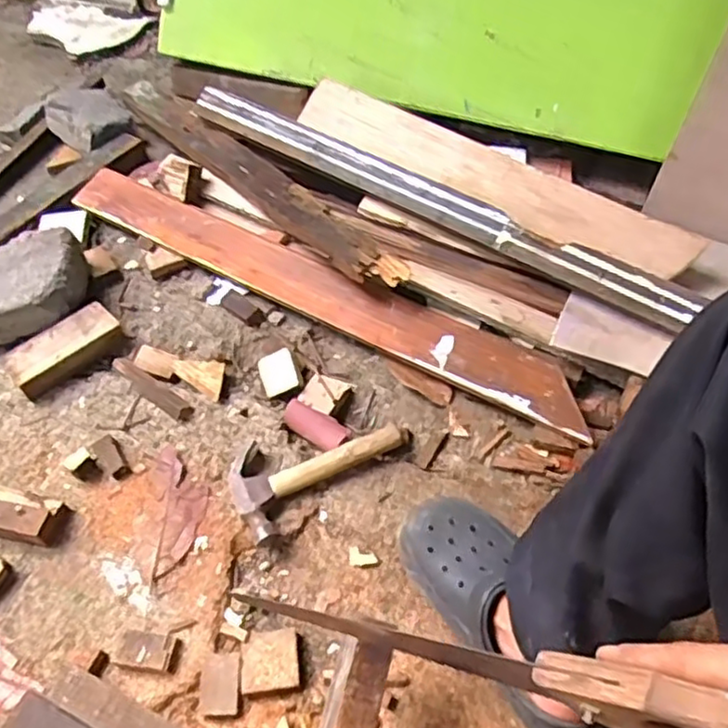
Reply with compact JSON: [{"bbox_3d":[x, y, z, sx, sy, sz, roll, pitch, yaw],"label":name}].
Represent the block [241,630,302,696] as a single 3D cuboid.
[{"bbox_3d":[-0.100,0.321,0.741,0.062,0.017,0.061,-8,54,-2],"label":"block"}]

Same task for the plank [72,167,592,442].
[{"bbox_3d":[-0.086,-0.121,1.004,0.855,0.029,0.091,25,72,19],"label":"plank"}]

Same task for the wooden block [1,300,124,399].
[{"bbox_3d":[-0.424,-0.019,0.976,0.160,0.050,0.076,-33,59,-19],"label":"wooden block"}]

